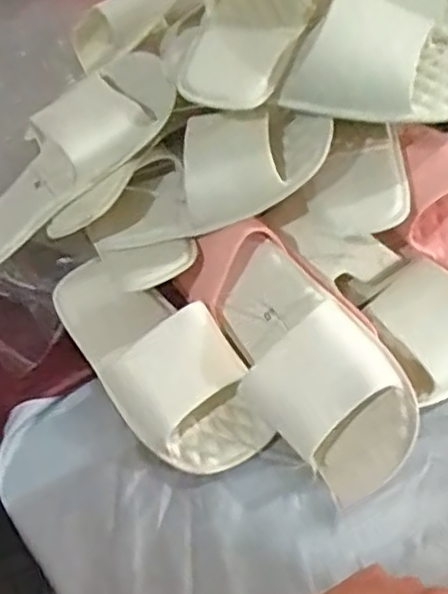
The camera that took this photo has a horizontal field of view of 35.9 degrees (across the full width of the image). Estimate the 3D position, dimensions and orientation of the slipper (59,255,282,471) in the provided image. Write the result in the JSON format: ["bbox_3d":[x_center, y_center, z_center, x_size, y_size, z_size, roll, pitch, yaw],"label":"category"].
[{"bbox_3d":[-0.058,0.042,0.564,0.096,0.052,0.232,-28,56,-17],"label":"slipper"}]

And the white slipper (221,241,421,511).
[{"bbox_3d":[0.061,0.049,0.521,0.104,0.065,0.207,-49,56,17],"label":"white slipper"}]

